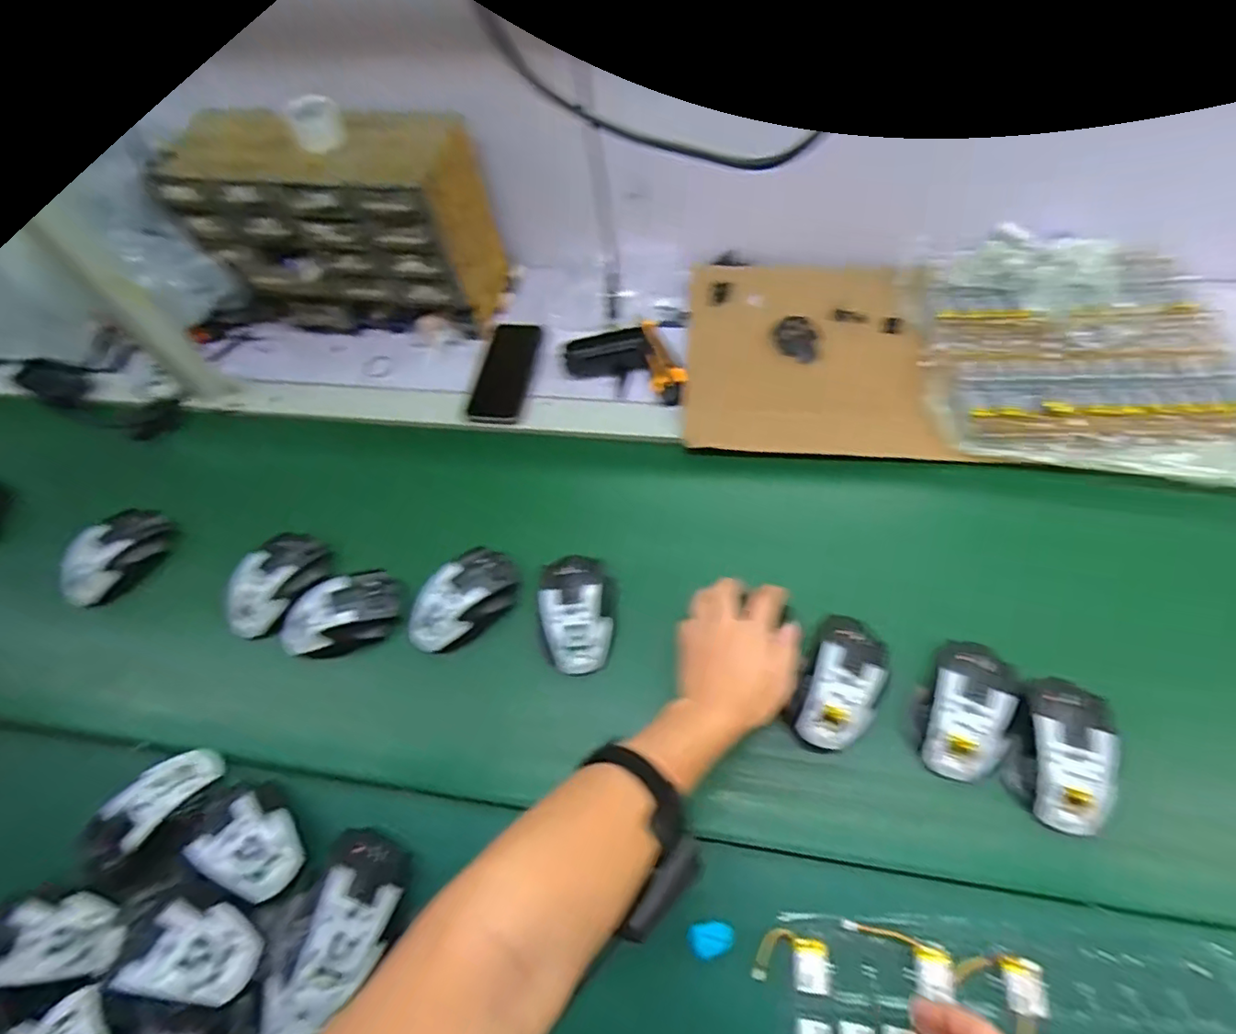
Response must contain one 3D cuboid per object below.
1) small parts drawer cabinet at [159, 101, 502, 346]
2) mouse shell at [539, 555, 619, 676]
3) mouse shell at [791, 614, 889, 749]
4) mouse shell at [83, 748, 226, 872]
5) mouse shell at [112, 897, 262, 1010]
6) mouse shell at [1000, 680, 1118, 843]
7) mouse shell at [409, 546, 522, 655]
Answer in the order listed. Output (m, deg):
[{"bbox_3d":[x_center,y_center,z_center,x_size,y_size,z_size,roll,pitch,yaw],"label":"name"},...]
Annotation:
[{"bbox_3d":[-0.324,-0.321,0.736,0.329,0.227,0.118,-2,57,3],"label":"small parts drawer cabinet"},{"bbox_3d":[-0.034,0.090,0.601,0.076,0.041,0.111,-7,57,0],"label":"mouse shell"},{"bbox_3d":[0.190,0.138,0.524,0.063,0.040,0.113,21,61,17],"label":"mouse shell"},{"bbox_3d":[-0.421,0.260,0.551,0.119,0.033,0.061,-39,62,-19],"label":"mouse shell"},{"bbox_3d":[-0.307,0.315,0.447,0.087,0.026,0.056,3,57,7],"label":"mouse shell"},{"bbox_3d":[0.353,0.185,0.494,0.073,0.034,0.112,17,60,15],"label":"mouse shell"},{"bbox_3d":[-0.156,0.083,0.621,0.122,0.042,0.068,-38,62,-18],"label":"mouse shell"}]

